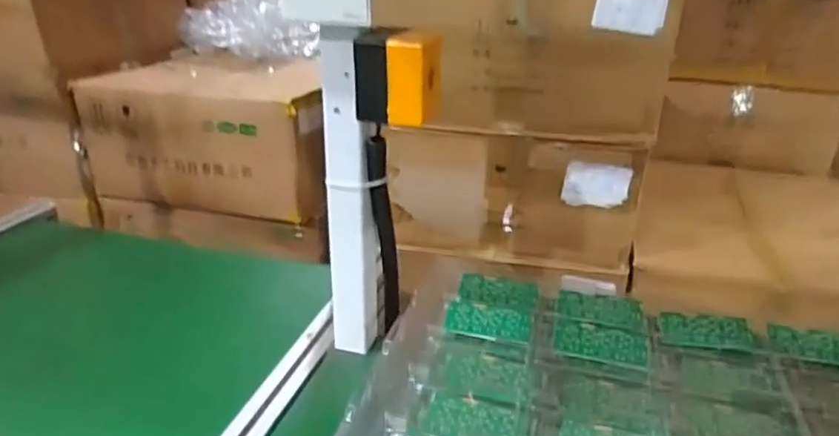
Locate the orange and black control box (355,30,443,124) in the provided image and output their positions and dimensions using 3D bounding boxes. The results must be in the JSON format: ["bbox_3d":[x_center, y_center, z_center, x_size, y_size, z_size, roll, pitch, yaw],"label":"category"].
[{"bbox_3d":[-0.019,-0.132,0.552,0.075,0.081,0.055,2,26,2],"label":"orange and black control box"}]

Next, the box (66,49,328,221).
[{"bbox_3d":[-0.451,-0.224,1.451,0.502,0.261,0.459,5,27,8],"label":"box"}]

